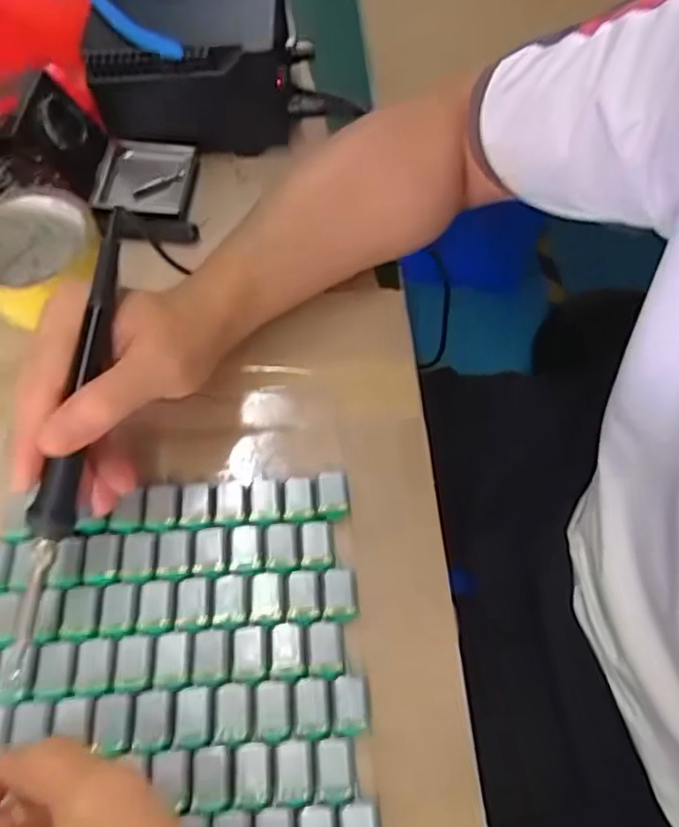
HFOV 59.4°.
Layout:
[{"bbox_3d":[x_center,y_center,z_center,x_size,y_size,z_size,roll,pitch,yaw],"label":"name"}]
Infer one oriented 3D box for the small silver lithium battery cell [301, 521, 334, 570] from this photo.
[{"bbox_3d":[-0.013,0.073,0.333,0.016,0.004,0.026,-5,63,-4],"label":"small silver lithium battery cell"}]

